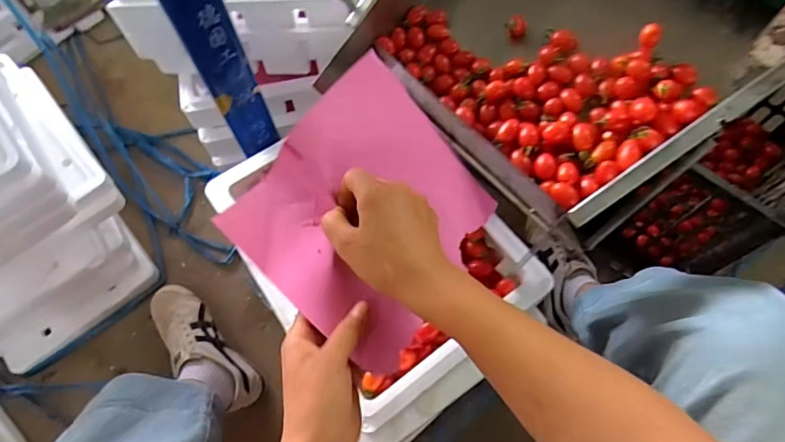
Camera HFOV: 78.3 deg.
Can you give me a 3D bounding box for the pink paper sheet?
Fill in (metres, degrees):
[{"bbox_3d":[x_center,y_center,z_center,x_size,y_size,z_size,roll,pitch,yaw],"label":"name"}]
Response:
[{"bbox_3d":[-0.017,-0.014,0.447,0.193,0.044,0.233,43,63,-6],"label":"pink paper sheet"}]

